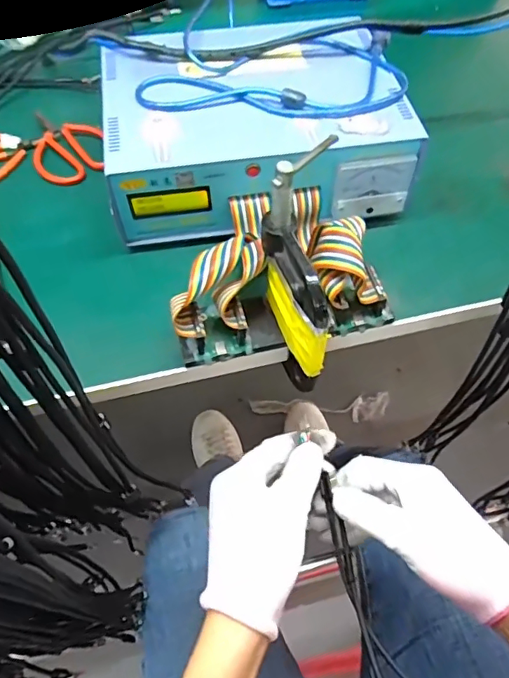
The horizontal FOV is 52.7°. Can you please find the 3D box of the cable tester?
[{"bbox_3d":[0.000,-0.187,0.460,0.250,0.089,0.172,-7,59,-4],"label":"cable tester"}]

